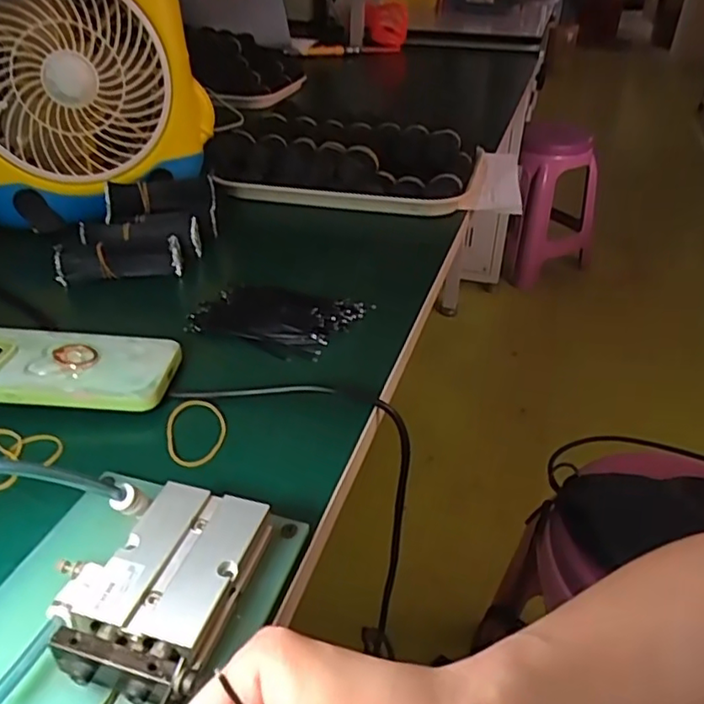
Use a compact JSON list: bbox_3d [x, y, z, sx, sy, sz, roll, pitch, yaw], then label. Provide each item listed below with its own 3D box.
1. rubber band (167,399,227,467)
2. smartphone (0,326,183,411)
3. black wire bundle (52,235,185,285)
[{"bbox_3d":[-0.095,0.049,0.379,0.035,0.006,0.054,-8,41,-15],"label":"rubber band"},{"bbox_3d":[-0.195,0.007,0.409,0.151,0.011,0.074,5,32,-1],"label":"smartphone"},{"bbox_3d":[-0.205,-0.083,0.549,0.104,0.031,0.039,-8,36,-14],"label":"black wire bundle"}]

